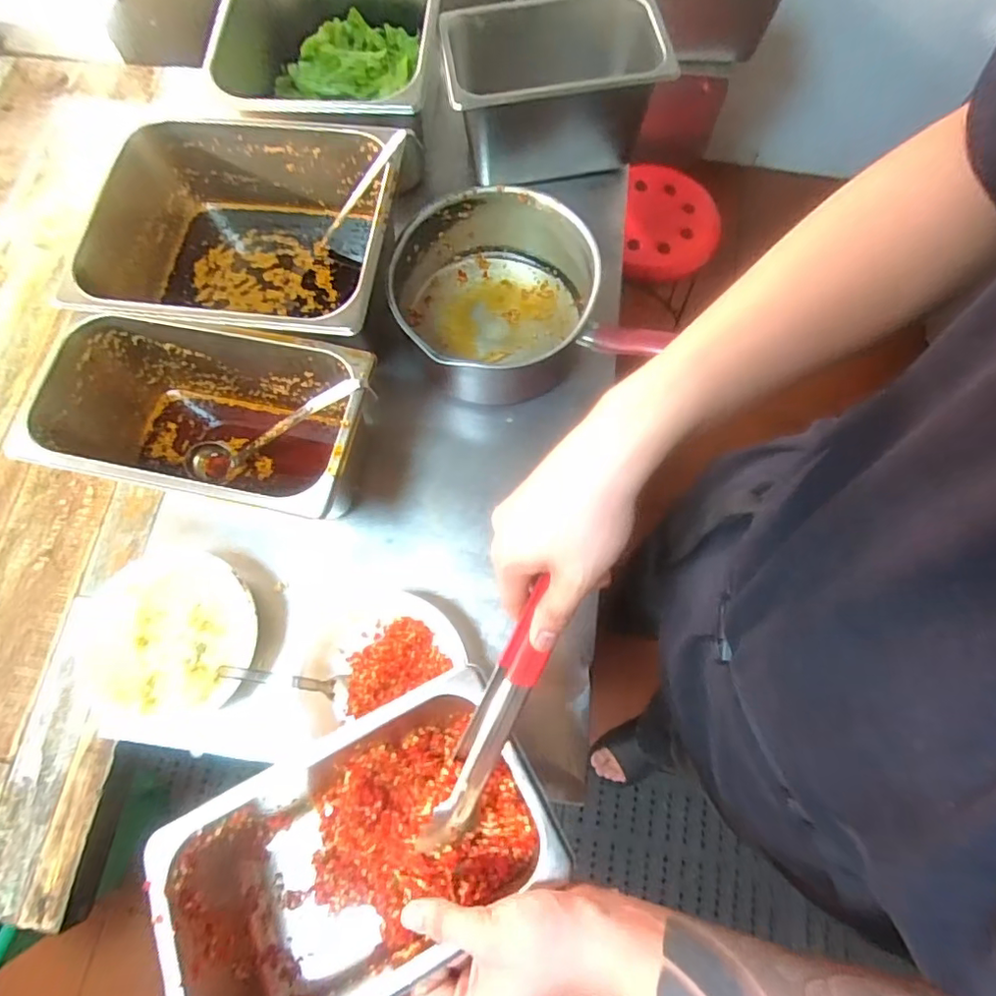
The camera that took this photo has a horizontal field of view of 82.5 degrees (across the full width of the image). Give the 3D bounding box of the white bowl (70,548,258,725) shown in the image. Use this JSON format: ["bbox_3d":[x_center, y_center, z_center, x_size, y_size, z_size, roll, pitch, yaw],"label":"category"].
[{"bbox_3d":[-0.334,0.137,0.574,0.179,0.043,0.166,0,74,2],"label":"white bowl"}]

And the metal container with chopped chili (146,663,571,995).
[{"bbox_3d":[-0.097,0.254,0.420,0.256,0.123,0.156,-27,75,-6],"label":"metal container with chopped chili"}]

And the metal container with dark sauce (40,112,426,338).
[{"bbox_3d":[-0.271,-0.280,0.655,0.323,0.154,0.271,8,75,4],"label":"metal container with dark sauce"}]

